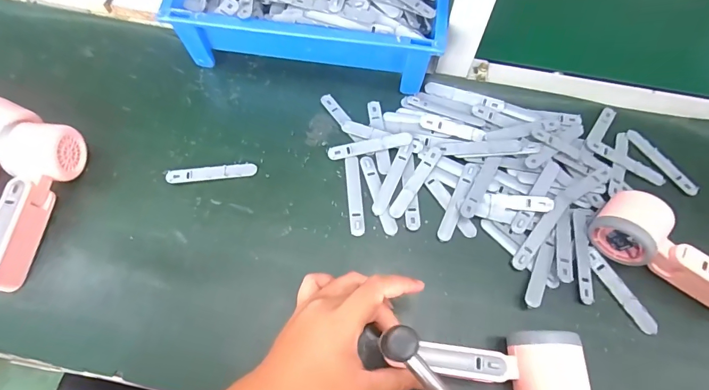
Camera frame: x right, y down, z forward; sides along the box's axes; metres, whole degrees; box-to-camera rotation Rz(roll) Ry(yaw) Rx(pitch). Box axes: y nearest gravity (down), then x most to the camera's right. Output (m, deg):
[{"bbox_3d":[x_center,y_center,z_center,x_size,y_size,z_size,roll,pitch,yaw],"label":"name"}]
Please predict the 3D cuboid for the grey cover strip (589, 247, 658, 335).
[{"bbox_3d":[0.261,0.094,0.395,0.017,0.004,0.090,-28,70,-12],"label":"grey cover strip"}]

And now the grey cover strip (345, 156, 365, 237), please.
[{"bbox_3d":[0.000,0.000,0.435,0.015,0.004,0.090,-4,67,-3],"label":"grey cover strip"}]

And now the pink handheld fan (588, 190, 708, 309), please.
[{"bbox_3d":[0.310,0.064,0.384,0.158,0.044,0.056,41,72,15],"label":"pink handheld fan"}]

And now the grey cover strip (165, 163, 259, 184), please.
[{"bbox_3d":[-0.158,-0.024,0.444,0.095,0.008,0.017,-8,67,-5],"label":"grey cover strip"}]

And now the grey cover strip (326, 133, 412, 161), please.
[{"bbox_3d":[0.018,-0.055,0.456,0.095,0.006,0.015,-11,68,-6],"label":"grey cover strip"}]

